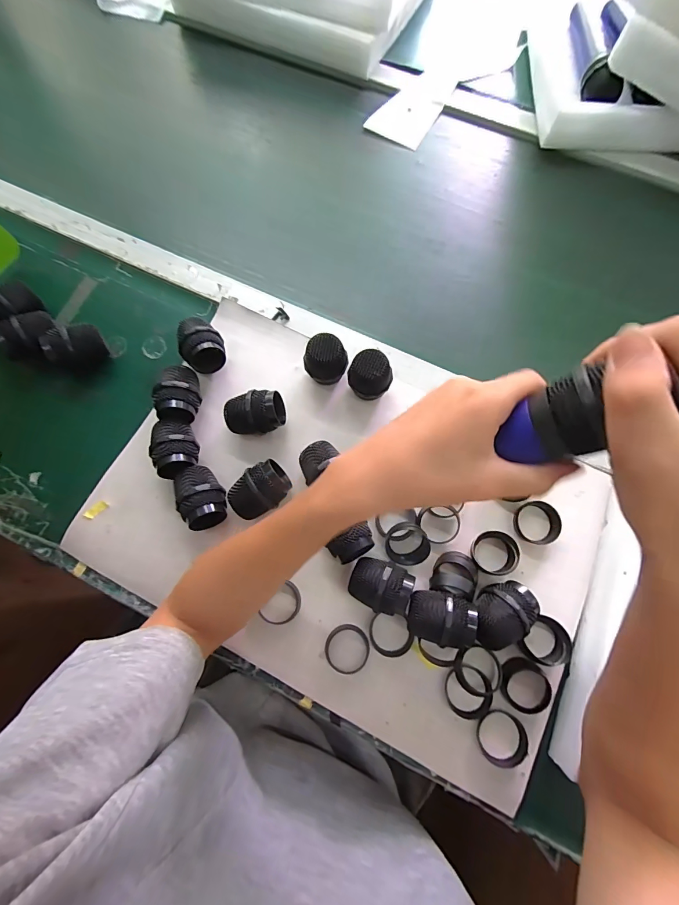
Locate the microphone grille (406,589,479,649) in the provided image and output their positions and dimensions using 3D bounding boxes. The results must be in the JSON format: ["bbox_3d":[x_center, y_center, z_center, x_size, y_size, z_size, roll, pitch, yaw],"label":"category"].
[{"bbox_3d":[0.095,0.155,0.355,0.057,0.054,0.043,7,75,2],"label":"microphone grille"}]

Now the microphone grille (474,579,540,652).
[{"bbox_3d":[0.152,0.151,0.355,0.064,0.053,0.049,-28,77,-7],"label":"microphone grille"}]

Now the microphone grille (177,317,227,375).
[{"bbox_3d":[-0.157,-0.122,0.429,0.047,0.048,0.056,-27,77,-7],"label":"microphone grille"}]

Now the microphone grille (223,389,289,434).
[{"bbox_3d":[-0.091,-0.041,0.409,0.063,0.043,0.043,-14,76,-3],"label":"microphone grille"}]

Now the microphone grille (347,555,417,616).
[{"bbox_3d":[0.040,0.130,0.367,0.058,0.047,0.045,15,76,4],"label":"microphone grille"}]

